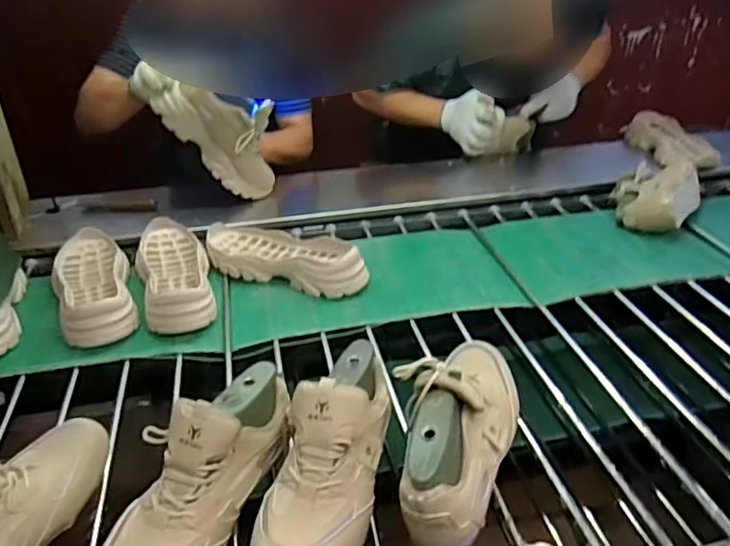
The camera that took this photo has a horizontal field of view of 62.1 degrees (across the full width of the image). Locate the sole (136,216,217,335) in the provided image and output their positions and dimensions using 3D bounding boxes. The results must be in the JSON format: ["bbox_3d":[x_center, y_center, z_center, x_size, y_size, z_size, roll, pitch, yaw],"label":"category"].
[{"bbox_3d":[-0.323,-0.005,1.025,0.110,0.059,0.296,-10,30,-16],"label":"sole"}]

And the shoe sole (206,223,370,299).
[{"bbox_3d":[-0.140,-0.030,1.063,0.307,0.053,0.136,12,32,23],"label":"shoe sole"}]

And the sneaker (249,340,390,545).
[{"bbox_3d":[-0.032,0.183,0.609,0.092,0.106,0.275,8,50,17],"label":"sneaker"}]

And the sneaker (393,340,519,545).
[{"bbox_3d":[0.103,0.156,0.660,0.111,0.119,0.269,12,31,21],"label":"sneaker"}]

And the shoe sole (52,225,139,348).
[{"bbox_3d":[-0.447,0.012,0.998,0.113,0.055,0.316,-12,31,-19],"label":"shoe sole"}]

